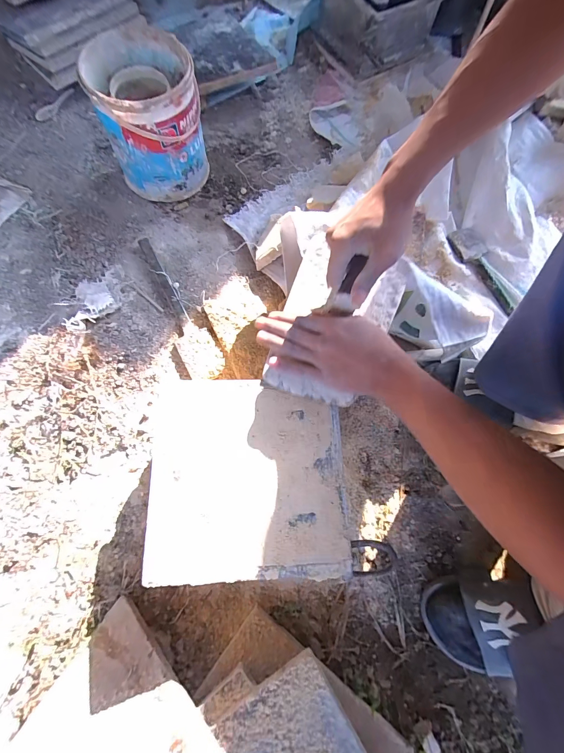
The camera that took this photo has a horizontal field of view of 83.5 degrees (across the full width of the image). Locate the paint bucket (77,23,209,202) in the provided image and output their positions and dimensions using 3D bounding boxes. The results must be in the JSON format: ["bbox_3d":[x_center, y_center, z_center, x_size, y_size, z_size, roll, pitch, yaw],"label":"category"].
[{"bbox_3d":[-0.240,-0.468,0.601,0.167,0.204,0.181,1,71,-2],"label":"paint bucket"}]

